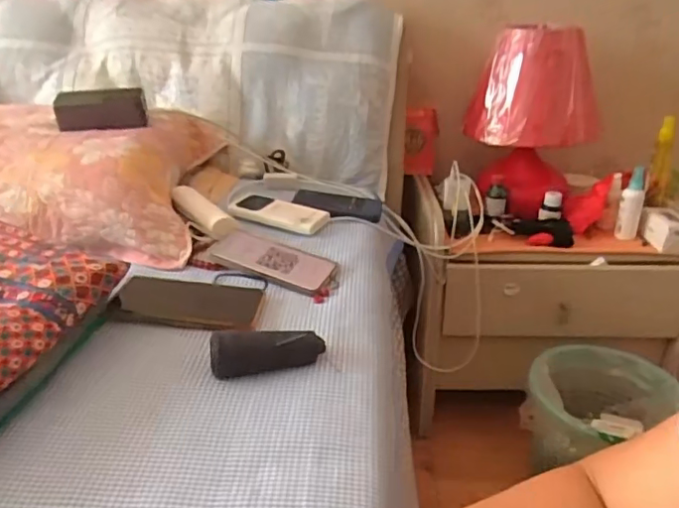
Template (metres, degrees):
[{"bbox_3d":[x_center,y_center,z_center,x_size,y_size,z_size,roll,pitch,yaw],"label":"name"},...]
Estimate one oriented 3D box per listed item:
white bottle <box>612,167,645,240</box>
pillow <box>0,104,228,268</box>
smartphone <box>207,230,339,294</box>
[{"bbox_3d":[0.540,-0.088,1.039,0.038,0.142,0.029,11,28,20],"label":"white bottle"},{"bbox_3d":[-0.541,-0.130,0.855,0.667,0.128,0.351,1,26,-1],"label":"pillow"},{"bbox_3d":[-0.087,0.006,0.736,0.160,0.010,0.082,18,34,15],"label":"smartphone"}]

